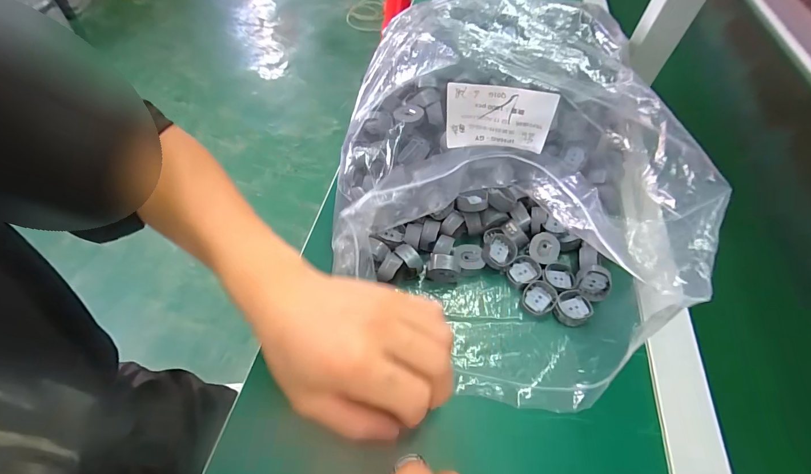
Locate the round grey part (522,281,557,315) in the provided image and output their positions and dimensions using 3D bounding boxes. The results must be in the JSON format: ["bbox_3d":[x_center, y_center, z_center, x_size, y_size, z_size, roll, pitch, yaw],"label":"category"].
[{"bbox_3d":[0.110,0.050,0.303,0.026,0.009,0.026,2,55,-3],"label":"round grey part"}]

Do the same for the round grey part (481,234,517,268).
[{"bbox_3d":[0.082,0.013,0.318,0.026,0.012,0.031,29,58,16],"label":"round grey part"}]

